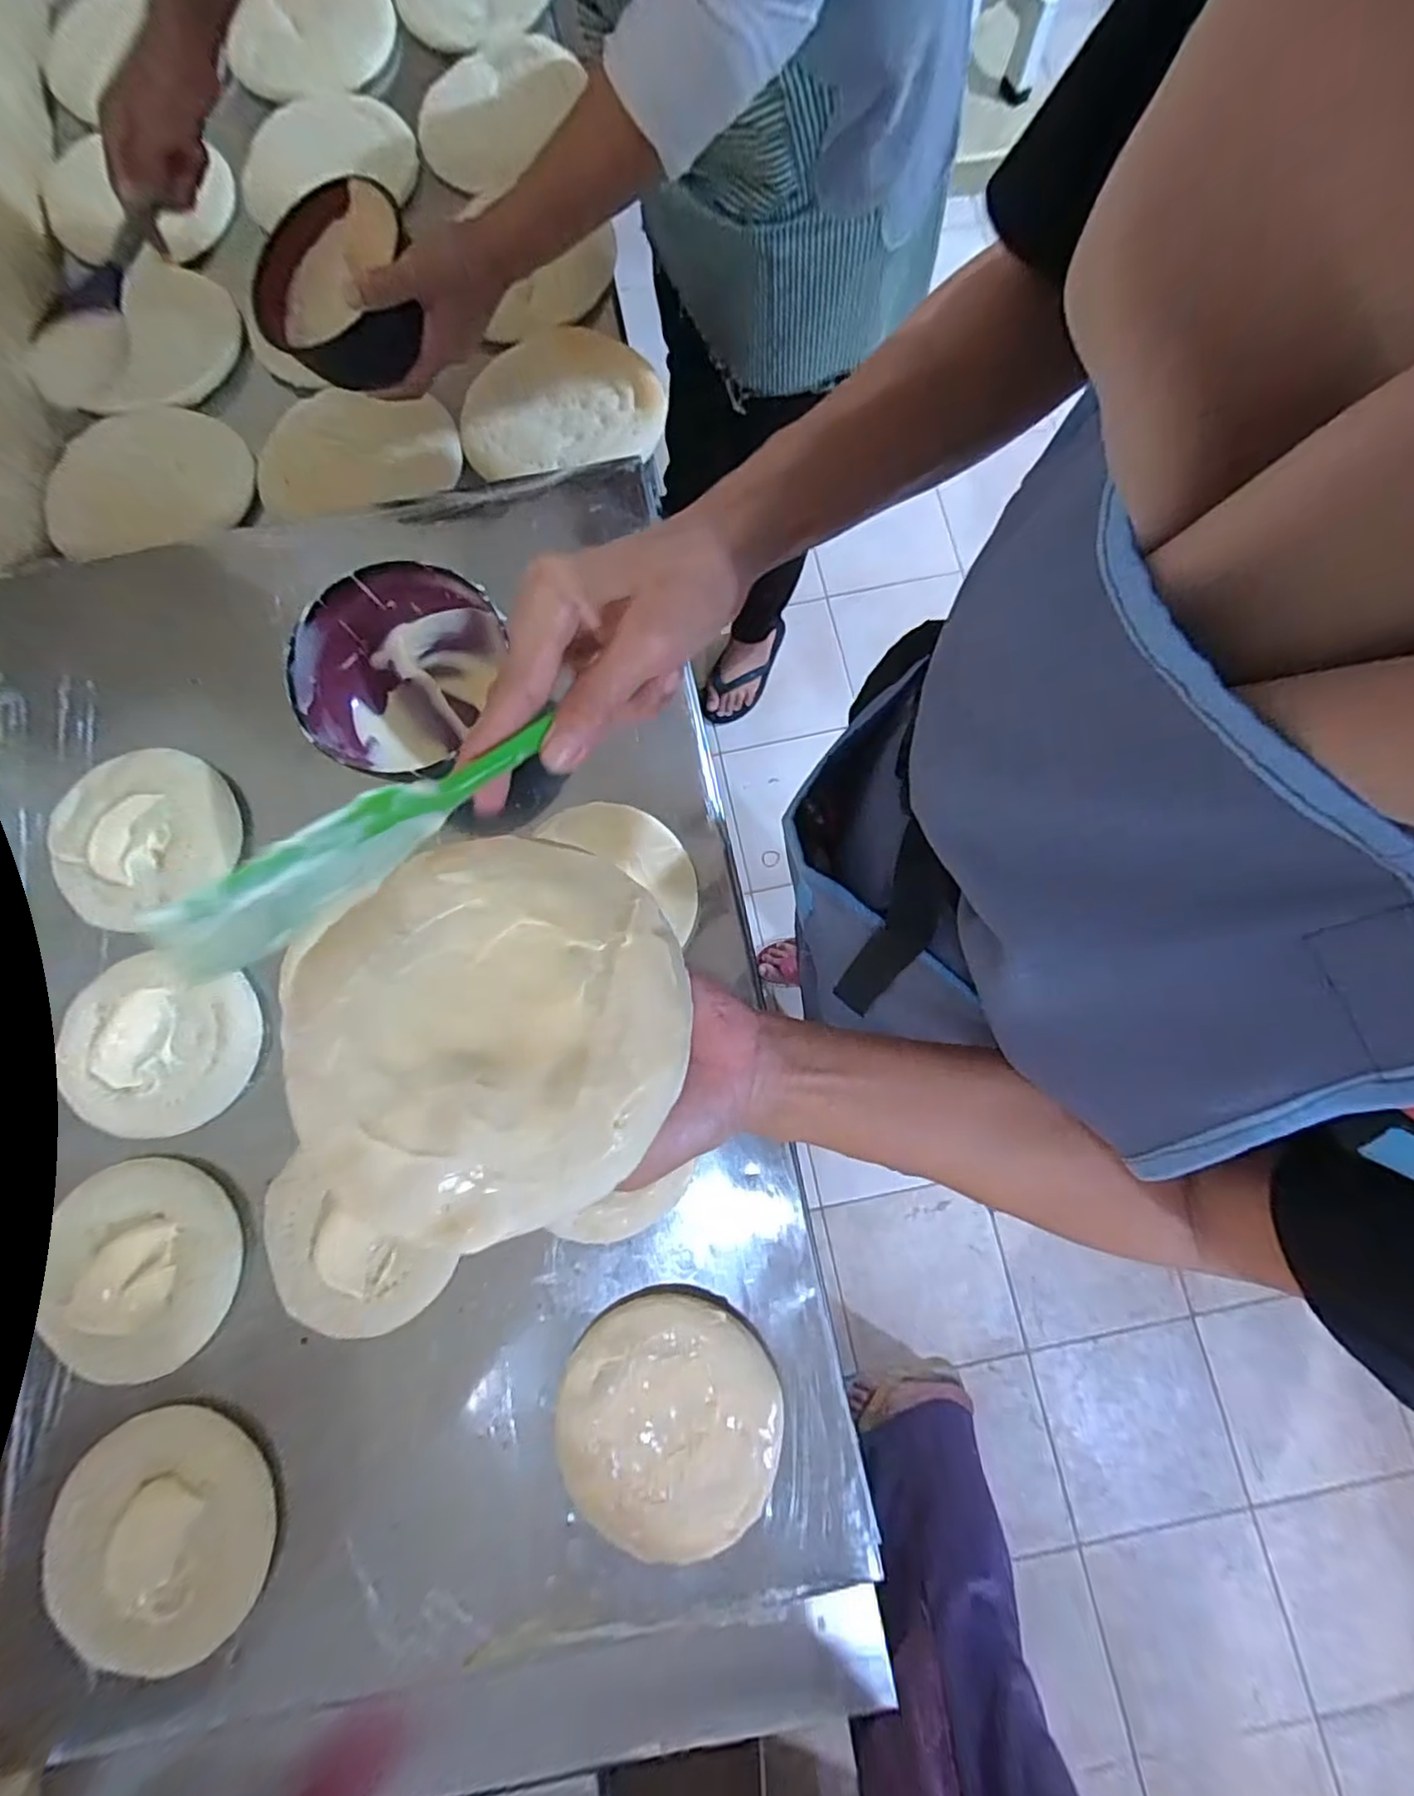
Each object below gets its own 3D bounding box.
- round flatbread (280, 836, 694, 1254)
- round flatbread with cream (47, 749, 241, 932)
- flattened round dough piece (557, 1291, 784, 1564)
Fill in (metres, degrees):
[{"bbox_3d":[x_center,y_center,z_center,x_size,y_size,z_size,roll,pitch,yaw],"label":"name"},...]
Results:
[{"bbox_3d":[-0.078,0.043,0.242,0.135,0.031,0.140,0,79,-1],"label":"round flatbread"},{"bbox_3d":[-0.463,-0.053,0.540,0.139,0.019,0.132,0,79,-1],"label":"round flatbread with cream"},{"bbox_3d":[-0.025,0.356,0.446,0.146,0.024,0.143,0,79,-1],"label":"flattened round dough piece"}]

